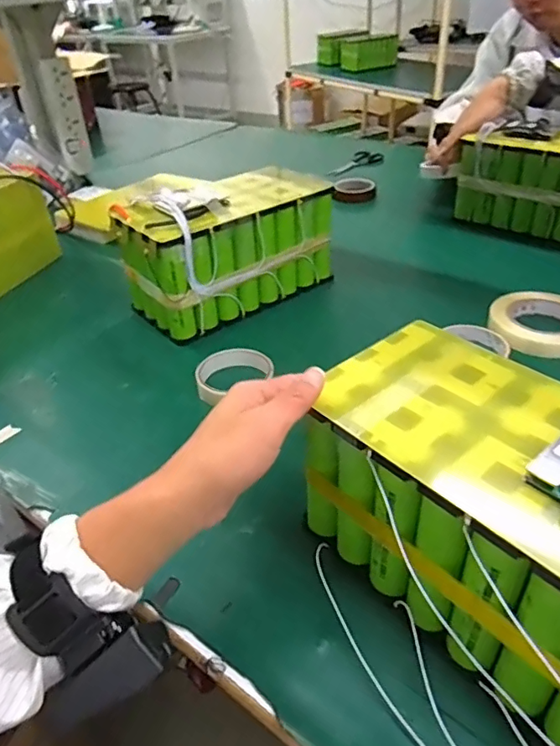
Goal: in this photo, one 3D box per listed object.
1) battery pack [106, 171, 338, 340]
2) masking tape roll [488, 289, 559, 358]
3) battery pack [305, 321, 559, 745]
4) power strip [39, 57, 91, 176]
[{"bbox_3d":[-0.070,-0.178,0.733,0.266,0.154,0.124,-27,44,-27],"label":"battery pack"},{"bbox_3d":[0.329,-0.067,0.671,0.118,0.034,0.118,-3,38,2],"label":"masking tape roll"},{"bbox_3d":[0.151,0.089,0.340,0.133,0.136,0.264,-30,45,-29],"label":"battery pack"},{"bbox_3d":[-0.466,-0.556,1.160,0.070,0.217,0.045,-16,40,-15],"label":"power strip"}]

